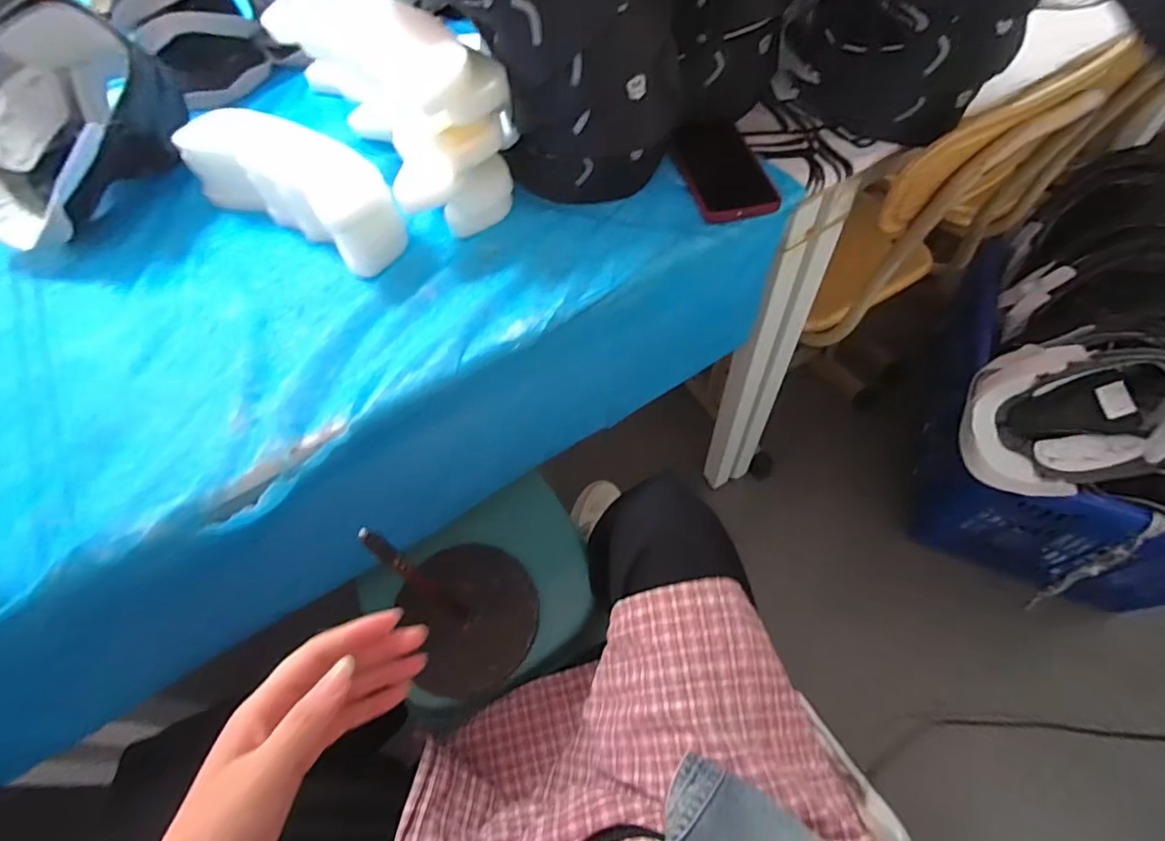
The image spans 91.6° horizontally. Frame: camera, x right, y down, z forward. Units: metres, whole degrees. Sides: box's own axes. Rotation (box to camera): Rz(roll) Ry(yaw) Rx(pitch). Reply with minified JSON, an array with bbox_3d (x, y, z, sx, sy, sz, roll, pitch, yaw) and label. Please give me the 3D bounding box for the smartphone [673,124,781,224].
[{"bbox_3d":[0.144,-0.261,0.590,0.077,0.013,0.145,-12,58,-4],"label":"smartphone"}]

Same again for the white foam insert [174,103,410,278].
[{"bbox_3d":[-0.289,-0.240,0.565,0.256,0.094,0.075,28,64,20],"label":"white foam insert"}]

